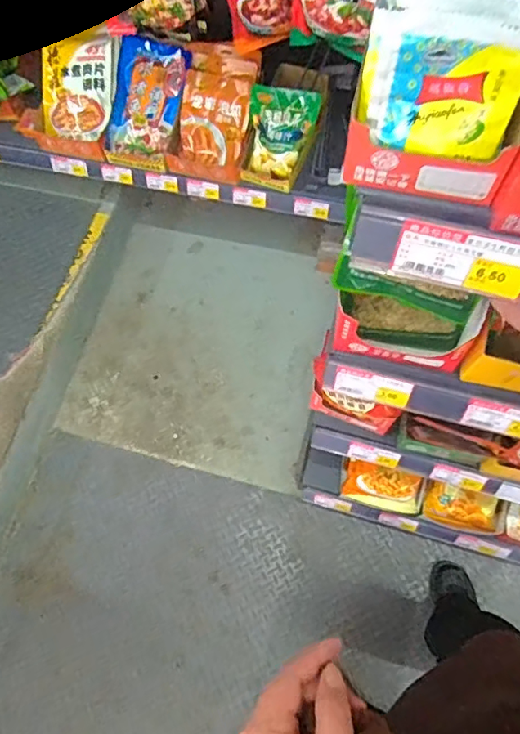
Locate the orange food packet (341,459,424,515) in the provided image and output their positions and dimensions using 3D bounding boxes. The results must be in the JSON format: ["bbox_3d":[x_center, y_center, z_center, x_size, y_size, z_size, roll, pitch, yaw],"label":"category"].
[{"bbox_3d":[0.250,0.236,1.058,0.148,0.045,0.097,12,107,1],"label":"orange food packet"}]

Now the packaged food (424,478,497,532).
[{"bbox_3d":[0.406,0.285,1.050,0.149,0.063,0.074,11,70,8],"label":"packaged food"}]

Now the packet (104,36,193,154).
[{"bbox_3d":[-0.262,-0.624,1.202,0.183,0.020,0.243,15,101,17],"label":"packet"}]

